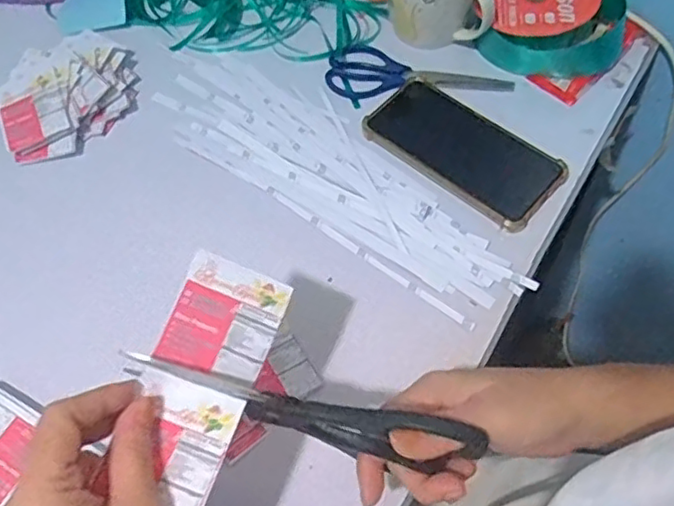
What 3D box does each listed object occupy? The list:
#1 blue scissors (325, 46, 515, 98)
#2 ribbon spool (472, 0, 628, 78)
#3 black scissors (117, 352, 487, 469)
[{"bbox_3d":[0.077,-0.174,0.601,0.172,0.011,0.059,0,60,3],"label":"blue scissors"},{"bbox_3d":[0.201,-0.221,0.591,0.135,0.048,0.111,18,62,12],"label":"ribbon spool"},{"bbox_3d":[-0.020,0.088,0.343,0.187,0.055,0.017,11,61,12],"label":"black scissors"}]

